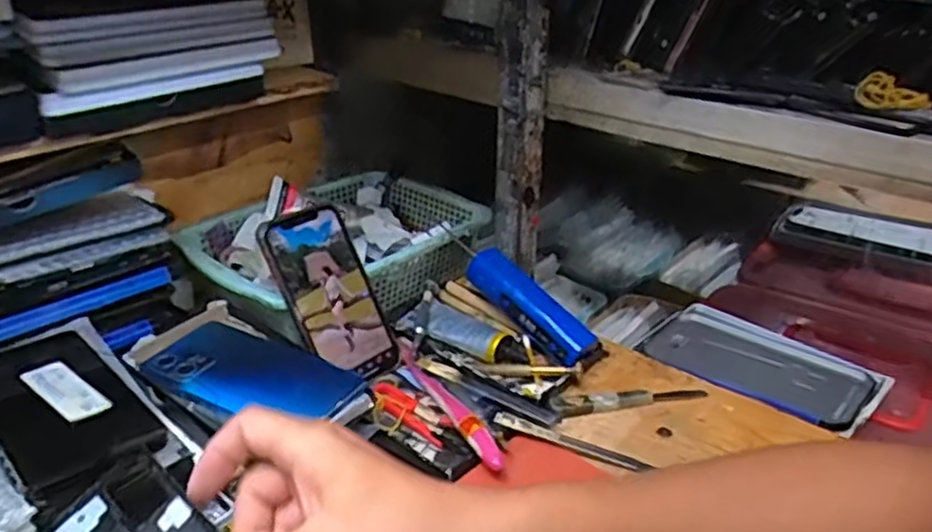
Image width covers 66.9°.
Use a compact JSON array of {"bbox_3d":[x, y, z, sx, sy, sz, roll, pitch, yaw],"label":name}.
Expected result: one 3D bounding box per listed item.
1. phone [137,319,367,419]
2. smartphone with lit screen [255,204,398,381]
[{"bbox_3d":[-0.157,0.079,0.526,0.160,0.011,0.079,13,30,22],"label":"phone"},{"bbox_3d":[-0.110,0.025,0.584,0.074,0.149,0.012,-27,5,-37],"label":"smartphone with lit screen"}]

